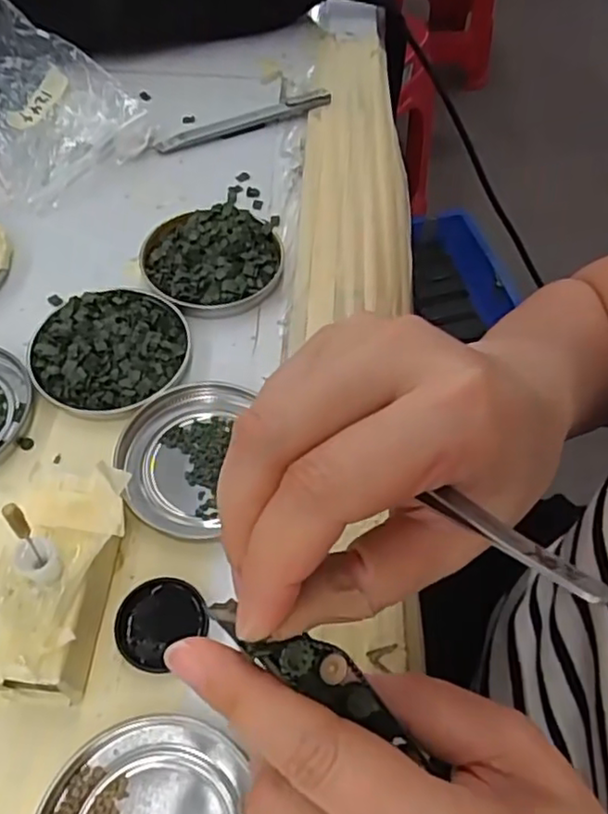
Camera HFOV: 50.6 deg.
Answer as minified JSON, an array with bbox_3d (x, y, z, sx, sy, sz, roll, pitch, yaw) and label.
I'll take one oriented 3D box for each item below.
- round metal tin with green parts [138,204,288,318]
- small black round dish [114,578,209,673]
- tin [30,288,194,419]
[{"bbox_3d":[-0.052,-0.085,0.363,0.078,0.016,0.079,1,57,-1],"label":"round metal tin with green parts"},{"bbox_3d":[-0.058,0.085,0.255,0.035,0.010,0.031,-39,65,-23],"label":"small black round dish"},{"bbox_3d":[-0.098,-0.029,0.326,0.075,0.013,0.075,1,57,-1],"label":"tin"}]

